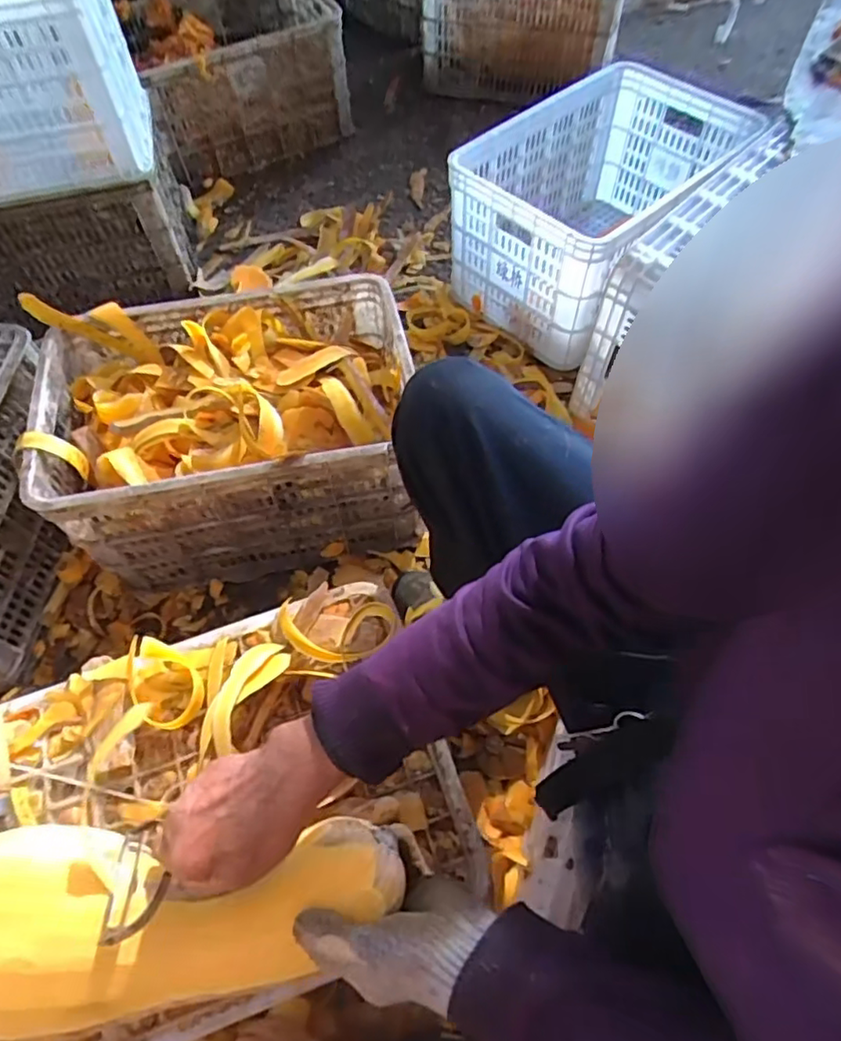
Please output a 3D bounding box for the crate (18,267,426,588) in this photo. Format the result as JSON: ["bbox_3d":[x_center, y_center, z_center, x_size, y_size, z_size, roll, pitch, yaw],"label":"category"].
[{"bbox_3d":[-0.274,-0.130,0.990,0.510,0.294,0.349,-13,60,-5],"label":"crate"}]

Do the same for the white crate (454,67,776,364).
[{"bbox_3d":[0.367,-0.629,1.277,0.582,0.330,0.374,-40,66,-19],"label":"white crate"}]

